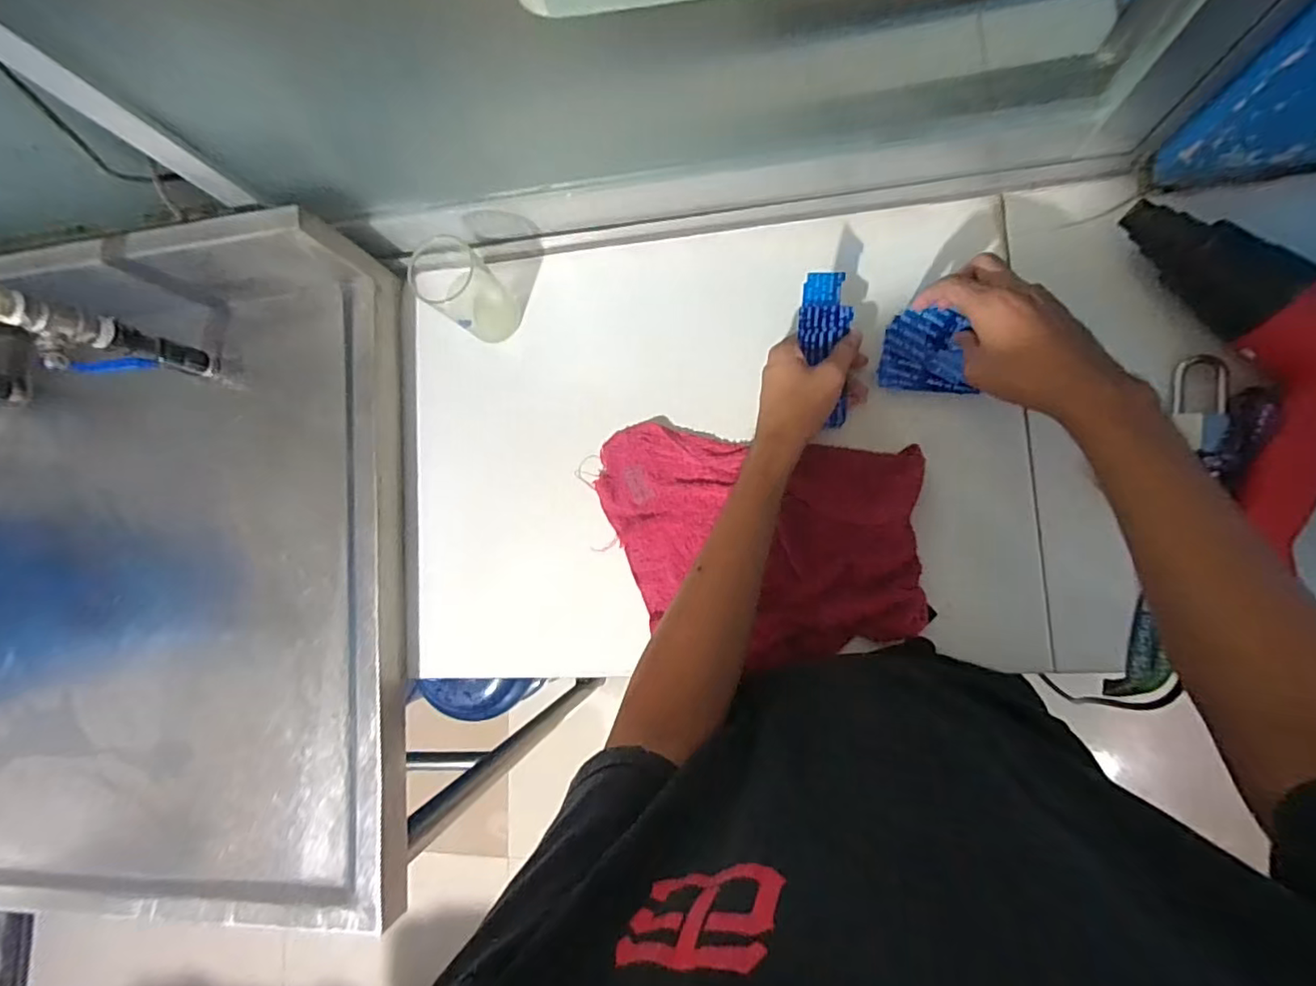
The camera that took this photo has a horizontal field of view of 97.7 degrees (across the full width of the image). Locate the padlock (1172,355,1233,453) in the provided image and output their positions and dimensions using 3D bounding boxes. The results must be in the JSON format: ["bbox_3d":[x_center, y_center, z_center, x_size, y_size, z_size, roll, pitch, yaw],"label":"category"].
[{"bbox_3d":[0.436,-0.070,0.460,0.033,0.020,0.076,6,85,10],"label":"padlock"}]

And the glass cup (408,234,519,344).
[{"bbox_3d":[-0.182,-0.188,0.537,0.066,0.088,0.063,-1,84,9],"label":"glass cup"}]

